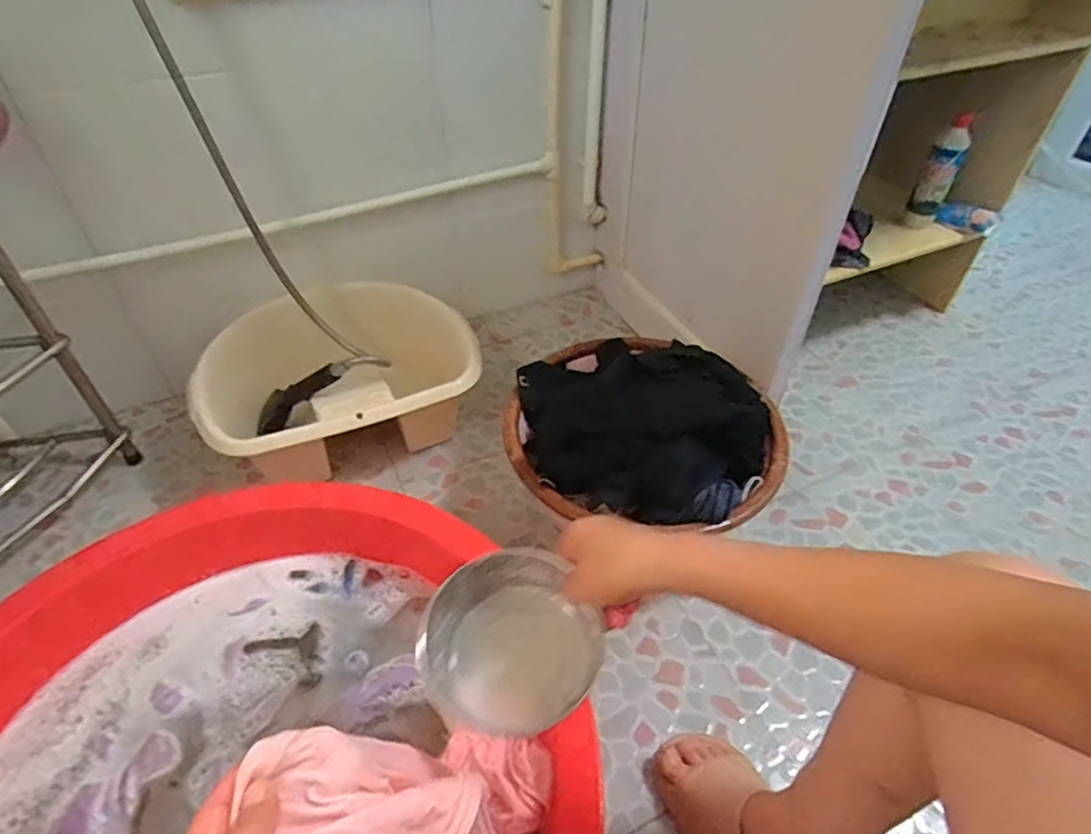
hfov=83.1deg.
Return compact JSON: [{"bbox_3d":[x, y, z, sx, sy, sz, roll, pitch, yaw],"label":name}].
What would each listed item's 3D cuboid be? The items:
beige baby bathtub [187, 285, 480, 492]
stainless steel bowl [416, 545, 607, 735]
[{"bbox_3d":[-0.348,-0.054,1.054,0.440,0.187,0.334,-27,51,-27],"label":"beige baby bathtub"},{"bbox_3d":[-0.028,0.172,0.477,0.137,0.076,0.119,-11,45,-14],"label":"stainless steel bowl"}]

